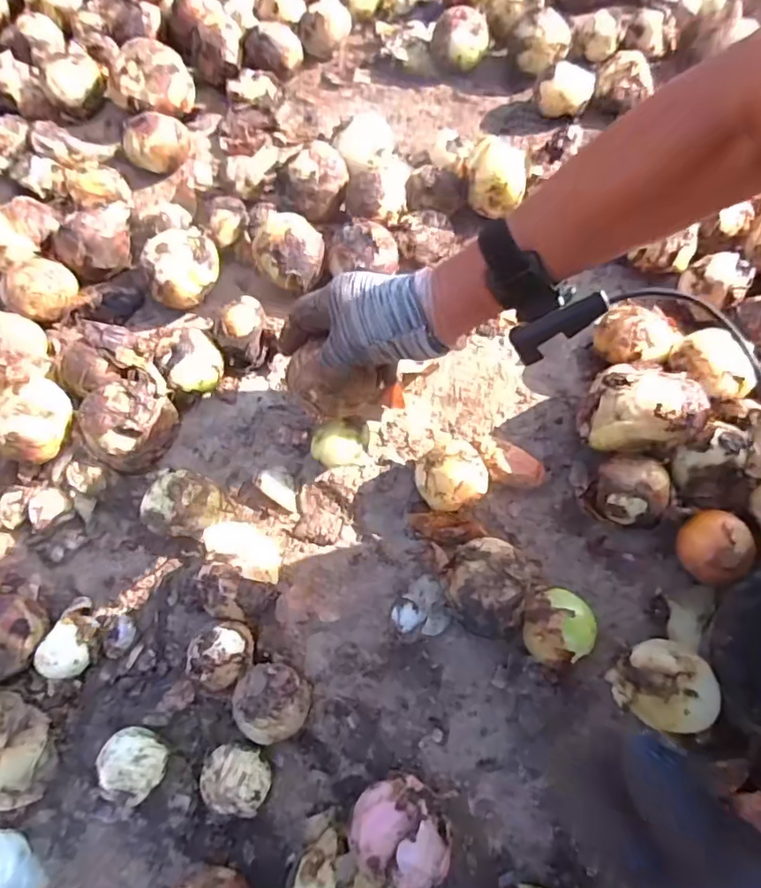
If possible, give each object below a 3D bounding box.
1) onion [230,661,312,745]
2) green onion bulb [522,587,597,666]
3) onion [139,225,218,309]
[{"bbox_3d":[-0.078,0.190,0.411,0.051,0.041,0.051,10,66,6],"label":"onion"},{"bbox_3d":[0.134,0.139,0.424,0.052,0.056,0.052,-1,65,1],"label":"green onion bulb"},{"bbox_3d":[-0.203,-0.180,0.577,0.073,0.059,0.073,0,66,1],"label":"onion"}]

